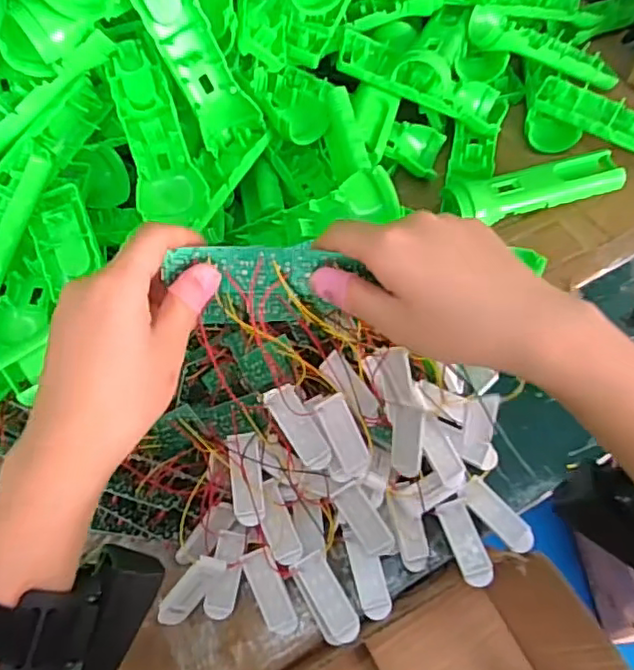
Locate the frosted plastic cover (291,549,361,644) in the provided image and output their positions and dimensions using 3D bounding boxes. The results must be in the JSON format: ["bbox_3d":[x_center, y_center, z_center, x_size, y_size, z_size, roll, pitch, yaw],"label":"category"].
[{"bbox_3d":[0.007,0.173,0.401,0.025,0.008,0.056,-27,76,-12],"label":"frosted plastic cover"}]

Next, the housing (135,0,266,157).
[{"bbox_3d":[-0.096,-0.212,0.451,0.032,0.159,0.040,19,60,41],"label":"housing"}]

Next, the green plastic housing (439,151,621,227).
[{"bbox_3d":[0.193,-0.131,0.546,0.164,0.045,0.043,-18,60,-7],"label":"green plastic housing"}]

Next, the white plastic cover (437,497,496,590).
[{"bbox_3d":[0.103,0.141,0.417,0.023,0.014,0.059,-16,60,-5],"label":"white plastic cover"}]

